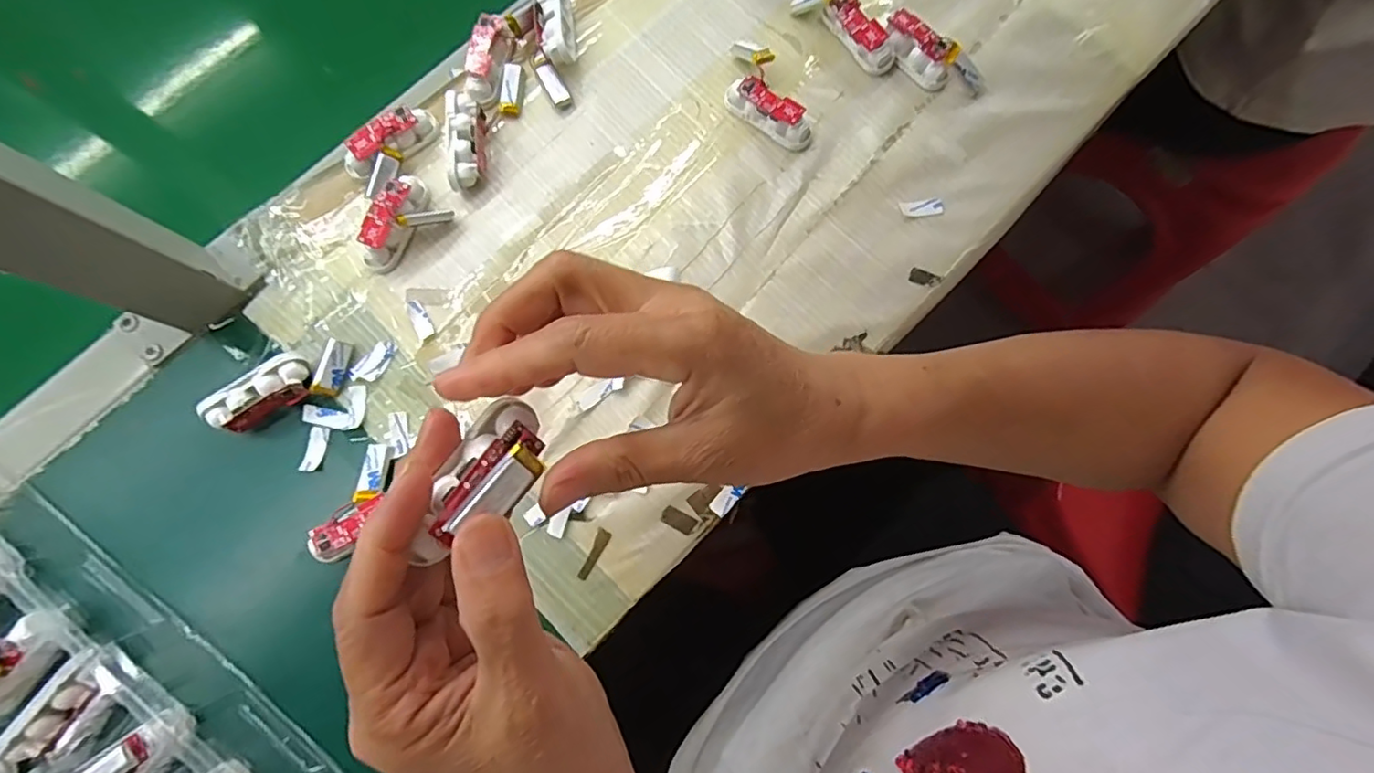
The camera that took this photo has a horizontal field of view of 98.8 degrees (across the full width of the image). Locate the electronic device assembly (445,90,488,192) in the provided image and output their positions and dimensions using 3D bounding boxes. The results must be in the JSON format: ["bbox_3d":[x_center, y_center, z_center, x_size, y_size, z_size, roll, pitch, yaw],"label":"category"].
[{"bbox_3d":[-0.139,-0.154,0.371,0.020,0.020,0.059,-3,78,-1],"label":"electronic device assembly"}]

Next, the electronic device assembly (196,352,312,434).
[{"bbox_3d":[-0.247,0.005,0.344,0.057,0.018,0.027,-31,80,-7],"label":"electronic device assembly"}]

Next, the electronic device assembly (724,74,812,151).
[{"bbox_3d":[0.053,-0.176,0.378,0.061,0.020,0.018,39,80,7],"label":"electronic device assembly"}]

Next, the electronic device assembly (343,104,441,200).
[{"bbox_3d":[-0.185,-0.151,0.370,0.062,0.018,0.029,-42,81,-9],"label":"electronic device assembly"}]

